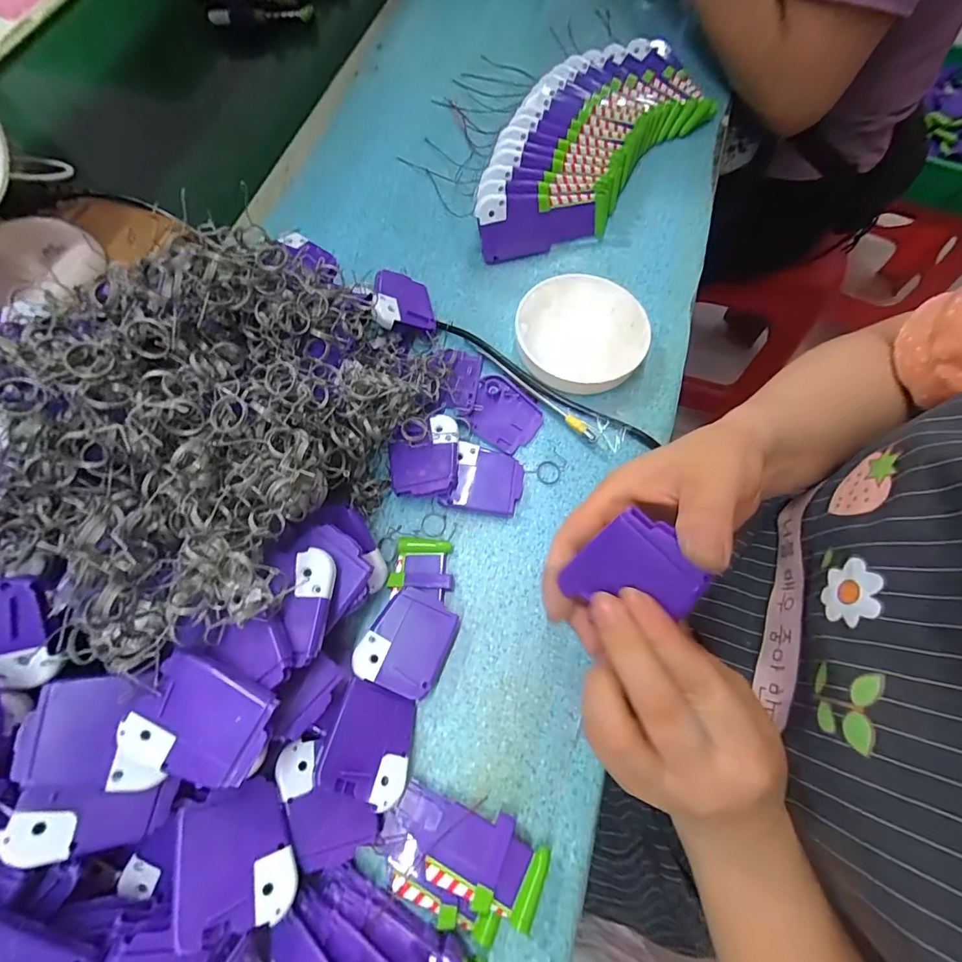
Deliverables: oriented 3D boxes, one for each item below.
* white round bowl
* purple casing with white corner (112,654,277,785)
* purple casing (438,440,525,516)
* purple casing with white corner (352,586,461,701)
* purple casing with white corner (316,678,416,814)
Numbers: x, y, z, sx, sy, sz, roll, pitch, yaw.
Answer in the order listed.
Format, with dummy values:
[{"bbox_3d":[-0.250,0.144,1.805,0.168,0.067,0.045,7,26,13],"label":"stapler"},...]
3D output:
[{"bbox_3d":[0.081,-0.120,0.373,0.103,0.026,0.102,0,69,-1],"label":"white round bowl"},{"bbox_3d":[-0.133,0.114,0.214,0.059,0.015,0.048,22,71,8],"label":"purple casing with white corner"},{"bbox_3d":[0.003,0.001,0.343,0.054,0.012,0.051,16,69,5],"label":"purple casing"},{"bbox_3d":[-0.046,0.104,0.299,0.051,0.021,0.062,23,70,7],"label":"purple casing with white corner"},{"bbox_3d":[-0.063,0.153,0.266,0.050,0.006,0.056,31,47,-15],"label":"purple casing with white corner"}]

